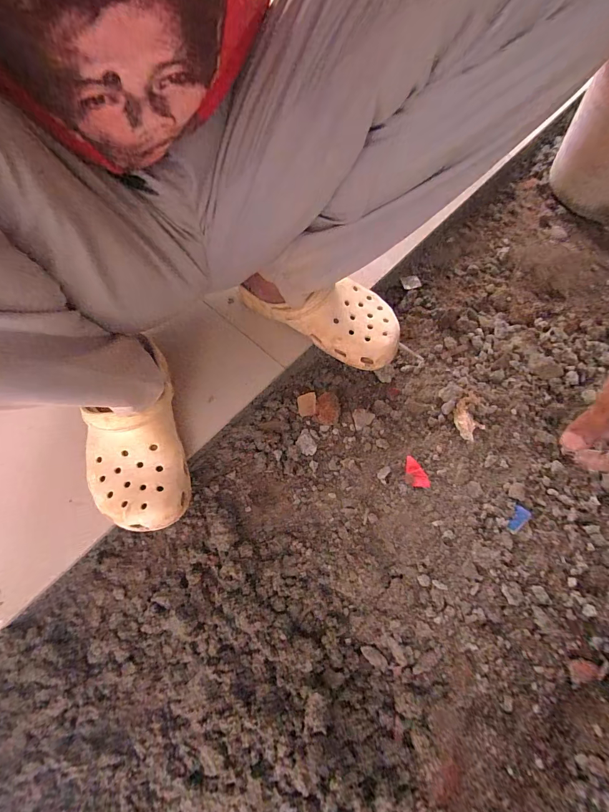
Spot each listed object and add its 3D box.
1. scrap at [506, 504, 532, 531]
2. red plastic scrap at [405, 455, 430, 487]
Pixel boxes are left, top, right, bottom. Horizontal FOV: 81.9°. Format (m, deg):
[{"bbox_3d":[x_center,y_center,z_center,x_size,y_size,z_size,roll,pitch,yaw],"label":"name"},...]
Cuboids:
[{"bbox_3d":[0.258,0.135,0.424,0.037,0.004,0.020,-37,69,-13],"label":"scrap"},{"bbox_3d":[0.144,0.086,0.458,0.021,0.007,0.045,-18,66,-5],"label":"red plastic scrap"}]

